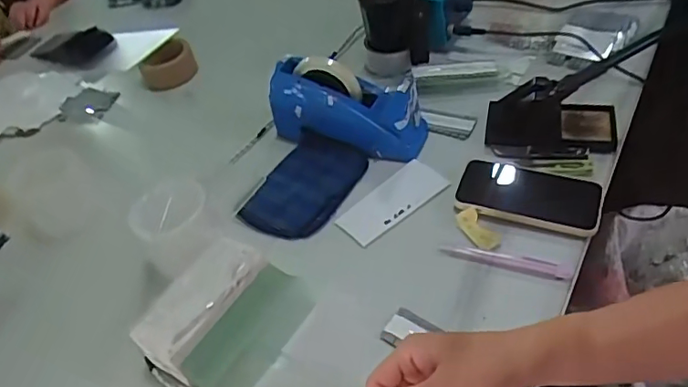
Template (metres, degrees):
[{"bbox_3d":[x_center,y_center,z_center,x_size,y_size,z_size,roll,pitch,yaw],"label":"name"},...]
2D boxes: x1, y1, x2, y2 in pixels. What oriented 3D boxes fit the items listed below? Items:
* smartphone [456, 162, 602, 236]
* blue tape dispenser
[{"bbox_3d":[0.218,0.001,0.649,0.157,0.016,0.080,13,64,18],"label":"smartphone"},{"bbox_3d":[0.001,-0.119,0.724,0.209,0.118,0.064,11,49,20],"label":"blue tape dispenser"}]

